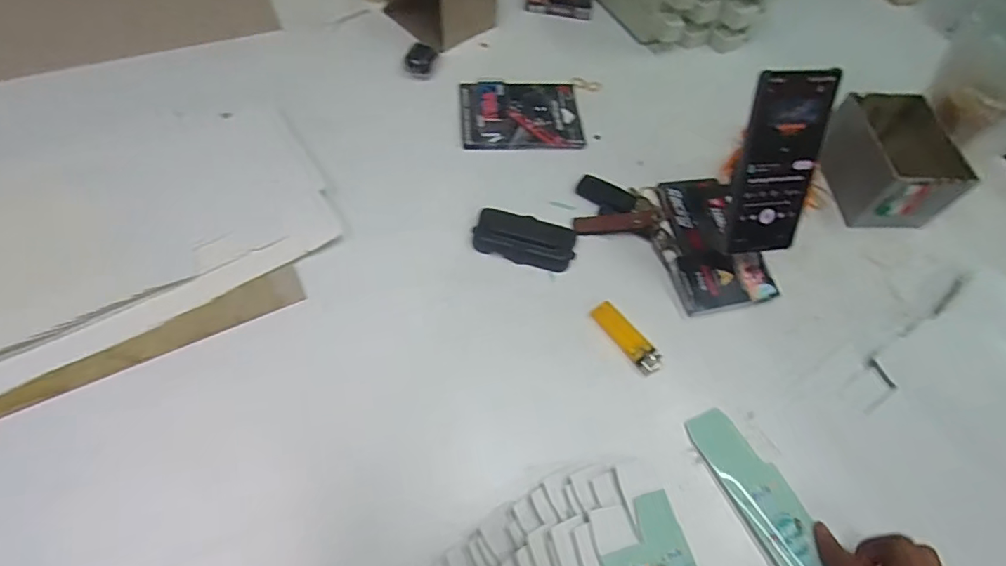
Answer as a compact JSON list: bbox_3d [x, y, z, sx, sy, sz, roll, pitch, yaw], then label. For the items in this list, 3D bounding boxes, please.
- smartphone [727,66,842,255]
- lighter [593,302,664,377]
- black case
[{"bbox_3d":[0.249,-0.105,0.472,0.073,0.162,0.012,-3,26,-10],"label":"smartphone"},{"bbox_3d":[0.121,0.052,0.507,0.023,0.014,0.080,-32,66,-21],"label":"lighter"},{"bbox_3d":[0.023,-0.047,0.556,0.106,0.015,0.056,15,59,5],"label":"black case"}]

